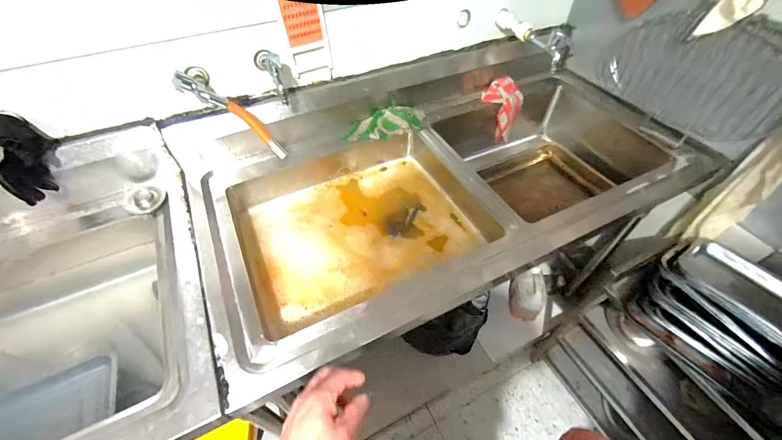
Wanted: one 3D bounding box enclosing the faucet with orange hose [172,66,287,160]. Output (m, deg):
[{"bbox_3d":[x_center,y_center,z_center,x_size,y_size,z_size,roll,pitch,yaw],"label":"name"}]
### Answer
[{"bbox_3d":[-0.339,-0.221,0.723,0.256,0.056,0.099,39,49,-20],"label":"faucet with orange hose"}]

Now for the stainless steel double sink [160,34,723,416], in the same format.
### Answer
[{"bbox_3d":[0.133,-0.086,0.866,1.145,0.313,0.630,-24,54,-19],"label":"stainless steel double sink"}]

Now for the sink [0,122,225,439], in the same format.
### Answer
[{"bbox_3d":[-0.633,0.178,0.590,0.572,0.260,0.637,-23,54,-18],"label":"sink"}]

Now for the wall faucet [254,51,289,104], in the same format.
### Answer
[{"bbox_3d":[-0.257,-0.319,0.716,0.042,0.083,0.136,-22,54,-17],"label":"wall faucet"}]

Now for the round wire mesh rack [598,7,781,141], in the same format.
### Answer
[{"bbox_3d":[0.716,-0.359,0.804,0.044,0.247,0.440,-21,50,-16],"label":"round wire mesh rack"}]

